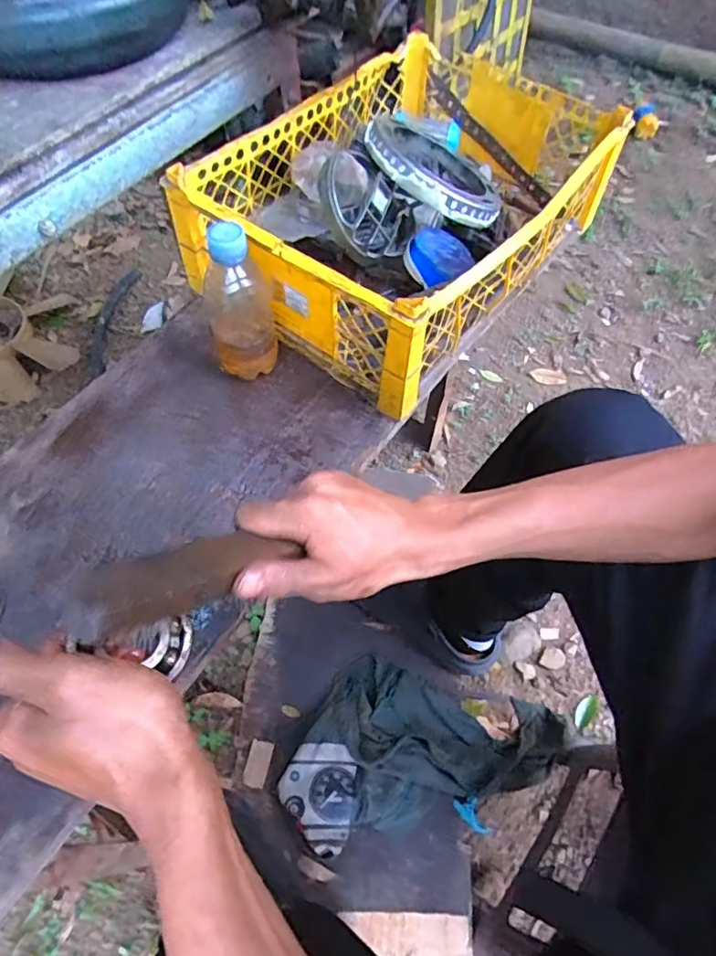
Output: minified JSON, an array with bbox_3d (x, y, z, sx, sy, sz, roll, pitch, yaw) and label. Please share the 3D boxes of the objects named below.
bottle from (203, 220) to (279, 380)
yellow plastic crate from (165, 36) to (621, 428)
[{"bbox_3d":[-0.117,-0.174,0.530,0.064,0.164,0.056,-10,60,-8],"label":"bottle"},{"bbox_3d":[0.060,-0.318,0.649,0.322,0.146,0.488,37,64,18],"label":"yellow plastic crate"}]

